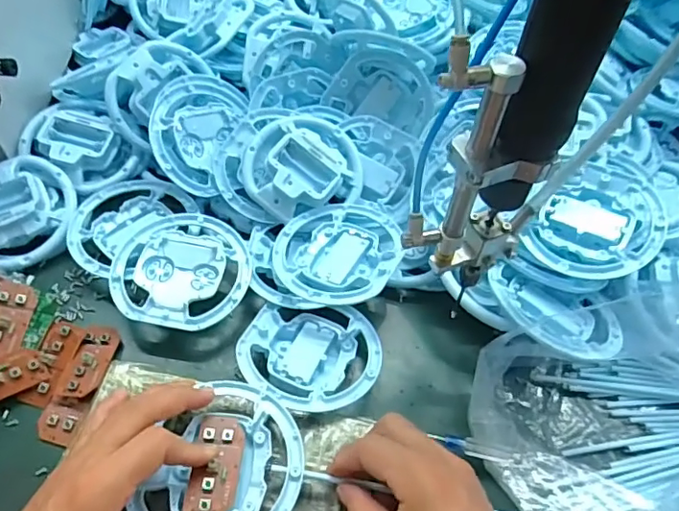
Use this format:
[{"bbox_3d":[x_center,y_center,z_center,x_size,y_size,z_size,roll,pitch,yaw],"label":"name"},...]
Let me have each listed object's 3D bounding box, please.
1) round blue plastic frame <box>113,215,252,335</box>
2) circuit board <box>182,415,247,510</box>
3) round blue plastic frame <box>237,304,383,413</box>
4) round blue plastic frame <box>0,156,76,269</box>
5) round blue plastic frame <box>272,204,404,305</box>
[{"bbox_3d":[-0.125,0.009,0.430,0.105,0.009,0.100,2,54,-3],"label":"round blue plastic frame"},{"bbox_3d":[-0.075,0.128,0.331,0.030,0.009,0.061,5,50,0],"label":"circuit board"},{"bbox_3d":[-0.021,0.078,0.401,0.103,0.023,0.087,0,41,-4],"label":"round blue plastic frame"},{"bbox_3d":[-0.273,-0.041,0.454,0.090,0.031,0.093,2,54,-3],"label":"round blue plastic frame"},{"bbox_3d":[-0.002,-0.005,0.439,0.097,0.025,0.106,2,54,-3],"label":"round blue plastic frame"}]

